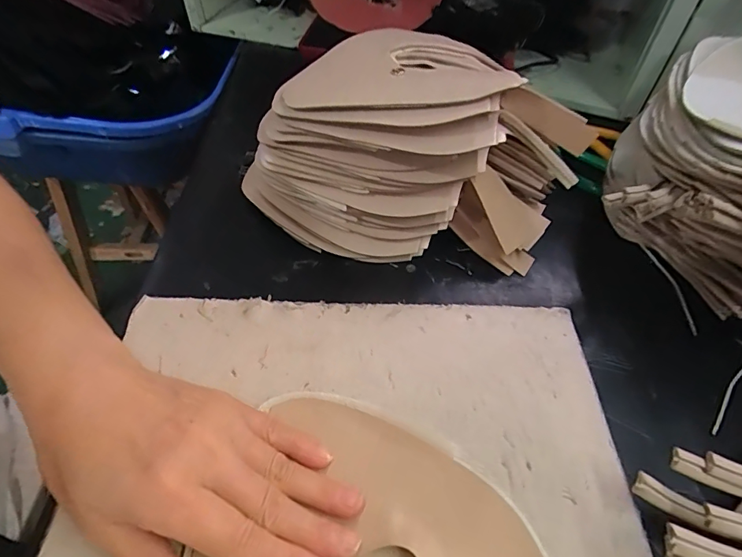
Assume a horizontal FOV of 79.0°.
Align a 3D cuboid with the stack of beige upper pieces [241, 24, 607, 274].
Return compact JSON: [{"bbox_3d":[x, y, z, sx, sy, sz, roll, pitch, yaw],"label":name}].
[{"bbox_3d":[0.034,-0.116,0.357,0.251,0.114,0.165,20,51,14],"label":"stack of beige upper pieces"}]

